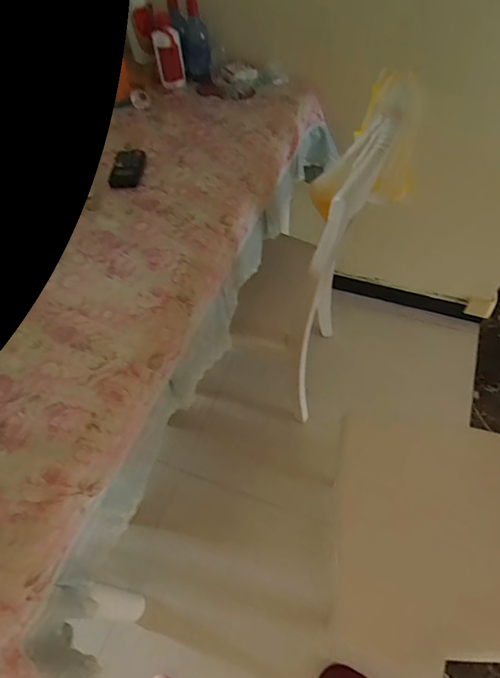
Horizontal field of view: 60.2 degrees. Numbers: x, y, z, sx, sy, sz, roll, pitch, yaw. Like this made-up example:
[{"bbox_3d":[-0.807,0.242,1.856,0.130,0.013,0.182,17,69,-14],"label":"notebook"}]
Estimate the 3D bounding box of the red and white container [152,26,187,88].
[{"bbox_3d":[-0.192,-0.667,1.038,0.065,0.133,0.046,-10,54,-4],"label":"red and white container"}]

